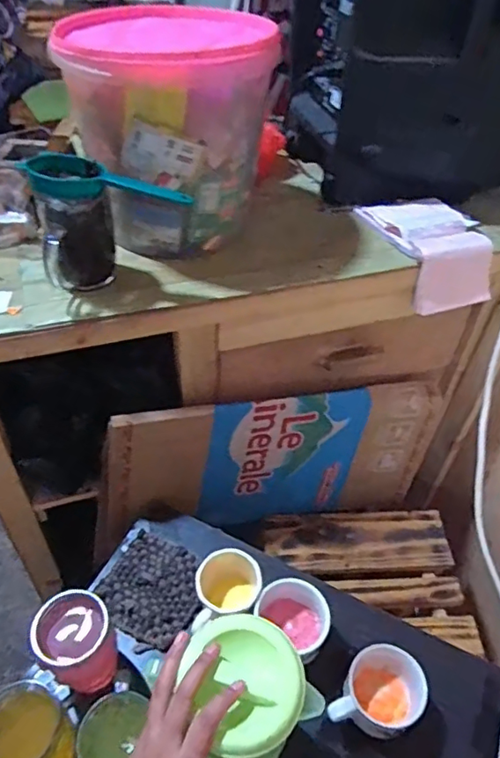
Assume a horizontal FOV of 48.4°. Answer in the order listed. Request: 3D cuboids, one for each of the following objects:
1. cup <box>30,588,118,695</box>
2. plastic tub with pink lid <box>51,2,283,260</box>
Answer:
[{"bbox_3d":[-0.185,0.288,0.606,0.074,0.102,0.071,1,46,-1],"label":"cup"},{"bbox_3d":[-0.094,-0.304,0.706,0.236,0.237,0.192,-11,48,-12],"label":"plastic tub with pink lid"}]

